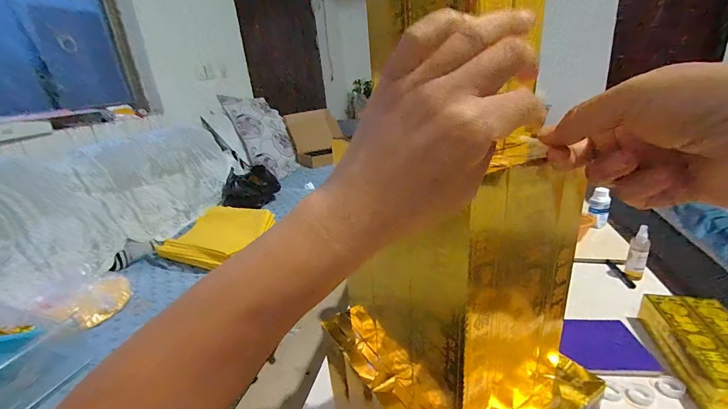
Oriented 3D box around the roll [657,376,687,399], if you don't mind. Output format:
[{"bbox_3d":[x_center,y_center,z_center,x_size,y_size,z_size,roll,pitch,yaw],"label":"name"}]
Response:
[{"bbox_3d":[0.550,0.328,0.613,0.038,0.017,0.038,-5,20,2],"label":"roll"}]

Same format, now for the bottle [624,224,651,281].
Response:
[{"bbox_3d":[0.729,0.131,0.910,0.041,0.139,0.035,11,26,38],"label":"bottle"}]

